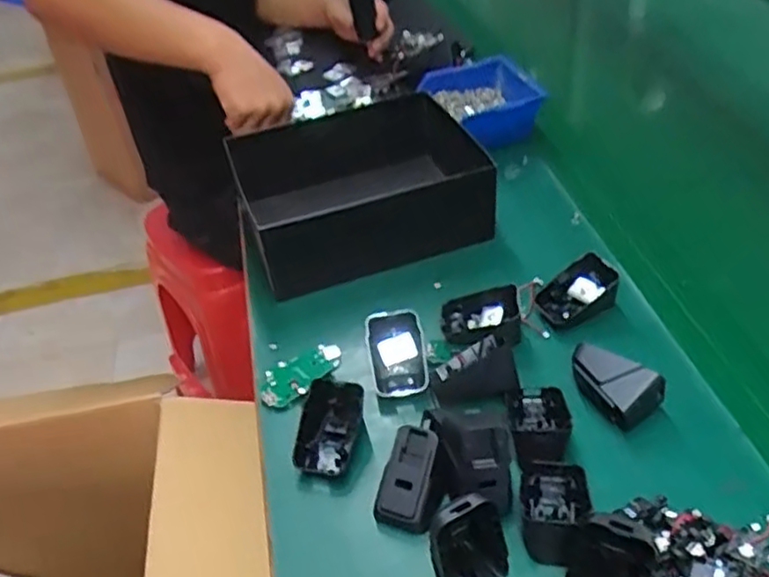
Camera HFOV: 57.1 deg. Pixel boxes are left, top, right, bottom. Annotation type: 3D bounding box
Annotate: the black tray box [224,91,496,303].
[{"bbox_3d":[-0.015,-0.113,0.746,0.259,0.097,0.185,-20,43,-13],"label":"black tray box"}]

